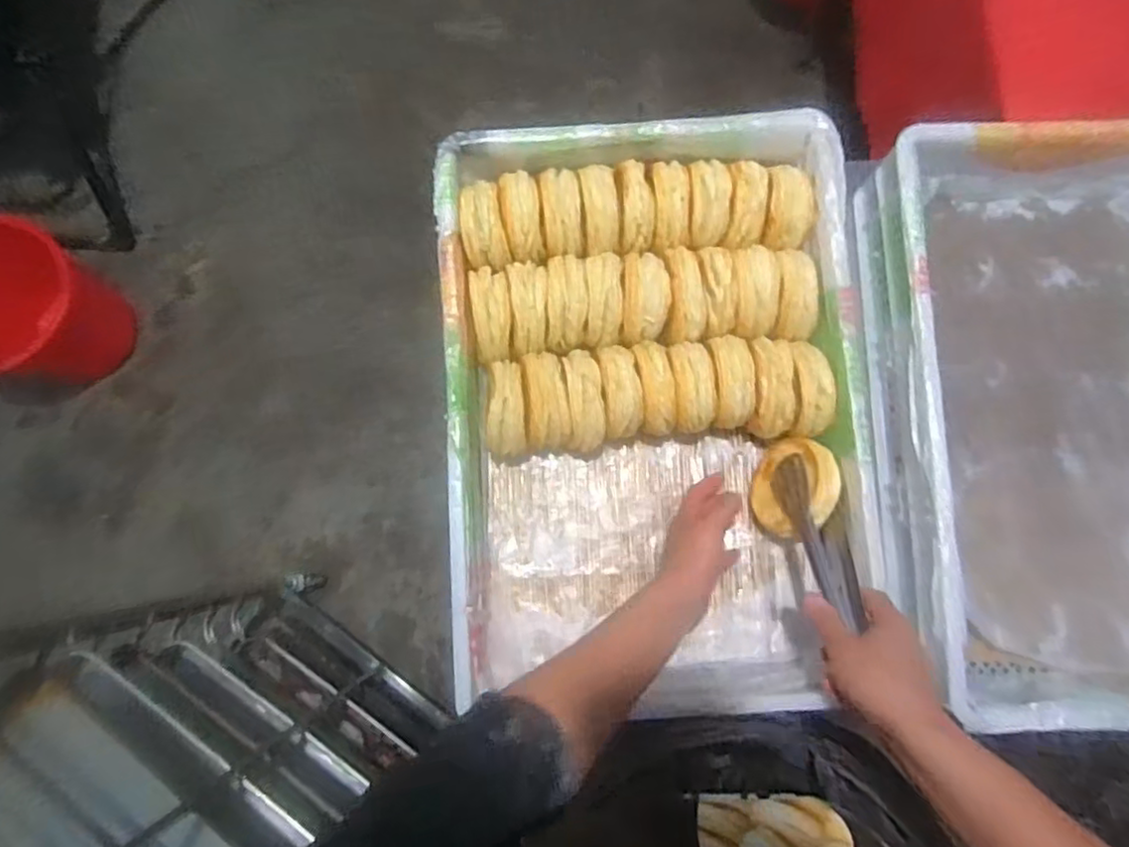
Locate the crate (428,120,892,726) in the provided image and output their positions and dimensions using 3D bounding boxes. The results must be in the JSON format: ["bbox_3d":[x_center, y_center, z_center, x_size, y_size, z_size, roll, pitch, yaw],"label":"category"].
[{"bbox_3d":[0.087,-0.017,0.703,0.410,0.117,0.588,-2,81,0],"label":"crate"}]

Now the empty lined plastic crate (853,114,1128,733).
[{"bbox_3d":[0.561,-0.010,0.701,0.412,0.135,0.593,-1,81,0],"label":"empty lined plastic crate"}]

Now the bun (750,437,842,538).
[{"bbox_3d":[0.238,0.063,0.698,0.039,0.104,0.112,13,84,-25],"label":"bun"}]

